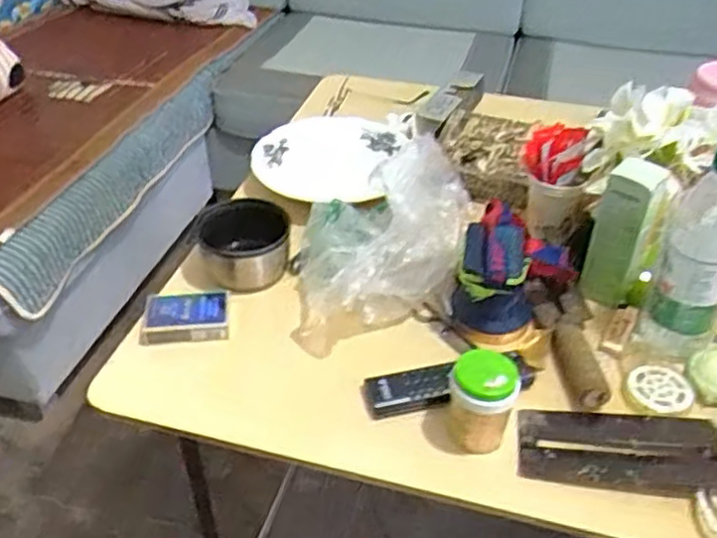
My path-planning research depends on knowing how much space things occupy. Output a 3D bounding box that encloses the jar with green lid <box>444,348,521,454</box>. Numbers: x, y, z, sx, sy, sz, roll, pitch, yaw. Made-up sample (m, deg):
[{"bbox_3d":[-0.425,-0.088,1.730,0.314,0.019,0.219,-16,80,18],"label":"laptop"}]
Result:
[{"bbox_3d":[0.107,0.119,0.615,0.055,0.082,0.054,0,40,0],"label":"jar with green lid"}]

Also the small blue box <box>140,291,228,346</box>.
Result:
[{"bbox_3d":[-0.186,0.052,0.747,0.089,0.025,0.062,-5,40,-7],"label":"small blue box"}]

